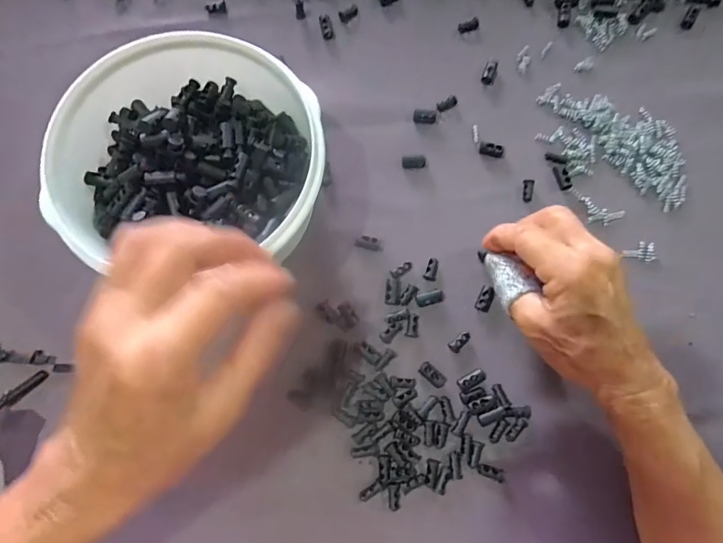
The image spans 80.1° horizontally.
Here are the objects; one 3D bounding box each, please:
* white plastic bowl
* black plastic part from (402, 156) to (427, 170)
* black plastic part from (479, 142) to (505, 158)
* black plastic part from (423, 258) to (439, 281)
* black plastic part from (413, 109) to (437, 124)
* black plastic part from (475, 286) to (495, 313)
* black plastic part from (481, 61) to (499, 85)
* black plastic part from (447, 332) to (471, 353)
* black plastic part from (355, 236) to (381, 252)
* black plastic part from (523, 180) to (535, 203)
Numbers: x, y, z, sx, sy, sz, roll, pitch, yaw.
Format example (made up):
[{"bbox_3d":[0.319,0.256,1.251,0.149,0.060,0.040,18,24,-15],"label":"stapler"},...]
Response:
[{"bbox_3d":[-0.107,-0.083,0.292,0.159,0.078,0.162,0,76,-1],"label":"white plastic bowl"},{"bbox_3d":[0.041,-0.085,0.333,0.018,0.004,0.010,-4,79,-1],"label":"black plastic part"},{"bbox_3d":[0.102,-0.096,0.335,0.019,0.004,0.011,14,79,2],"label":"black plastic part"},{"bbox_3d":[0.052,-0.002,0.317,0.009,0.005,0.018,17,79,3],"label":"black plastic part"},{"bbox_3d":[0.051,-0.124,0.342,0.018,0.004,0.011,6,79,1],"label":"black plastic part"},{"bbox_3d":[0.090,0.021,0.312,0.011,0.007,0.017,25,80,4],"label":"black plastic part"},{"bbox_3d":[0.105,-0.162,0.350,0.010,0.006,0.020,19,79,3],"label":"black plastic part"},{"bbox_3d":[0.071,0.050,0.308,0.018,0.004,0.009,-40,82,-8],"label":"black plastic part"},{"bbox_3d":[0.006,-0.022,0.319,0.019,0.008,0.011,11,79,2],"label":"black plastic part"},{"bbox_3d":[0.128,-0.062,0.328,0.008,0.004,0.018,5,79,0],"label":"black plastic part"}]

